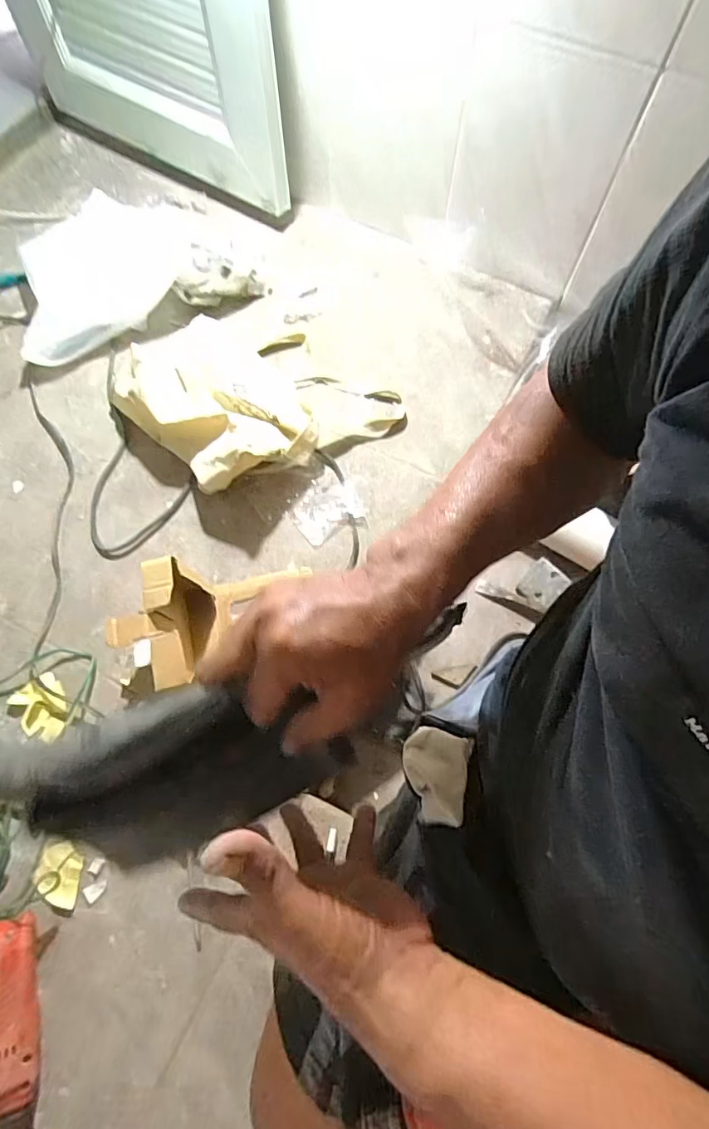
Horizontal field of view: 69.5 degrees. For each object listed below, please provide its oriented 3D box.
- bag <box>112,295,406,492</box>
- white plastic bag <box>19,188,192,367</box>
[{"bbox_3d":[-0.169,-0.294,0.825,0.349,0.106,0.397,-42,73,-14],"label":"bag"},{"bbox_3d":[-0.479,-0.556,0.938,0.353,0.089,0.278,-32,71,-11],"label":"white plastic bag"}]

